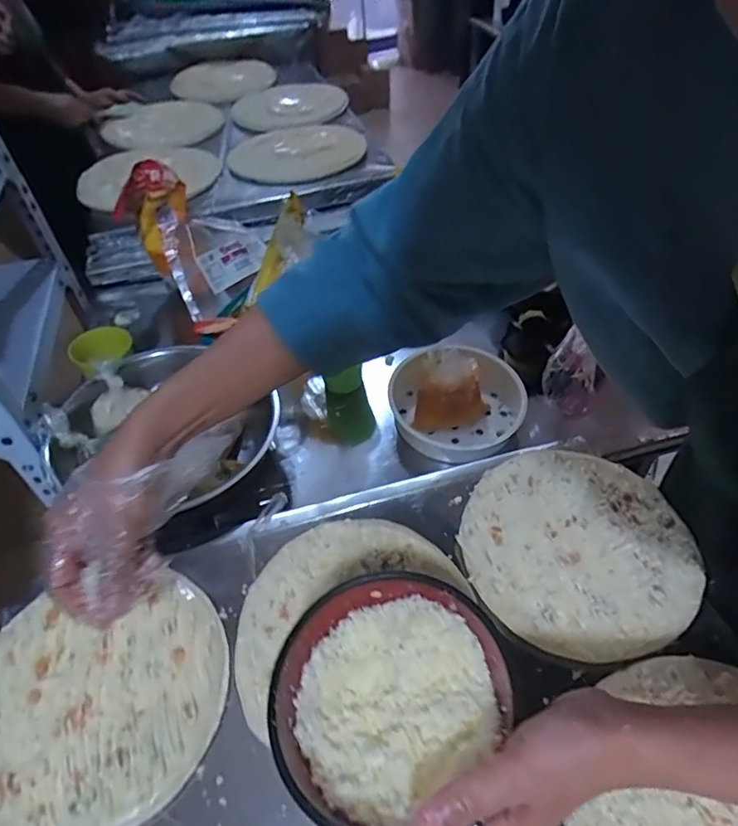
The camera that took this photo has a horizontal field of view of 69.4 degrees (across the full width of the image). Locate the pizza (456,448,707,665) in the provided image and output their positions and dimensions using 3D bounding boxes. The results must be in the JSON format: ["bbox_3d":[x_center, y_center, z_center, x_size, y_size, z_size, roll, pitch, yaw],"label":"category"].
[{"bbox_3d":[0.185,0.114,0.482,0.194,0.020,0.193,-2,47,2],"label":"pizza"}]

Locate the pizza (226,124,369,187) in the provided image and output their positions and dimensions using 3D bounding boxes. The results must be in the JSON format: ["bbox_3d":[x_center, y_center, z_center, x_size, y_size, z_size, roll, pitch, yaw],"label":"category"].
[{"bbox_3d":[-0.145,-0.539,1.101,0.277,0.015,0.259,-21,53,-14],"label":"pizza"}]

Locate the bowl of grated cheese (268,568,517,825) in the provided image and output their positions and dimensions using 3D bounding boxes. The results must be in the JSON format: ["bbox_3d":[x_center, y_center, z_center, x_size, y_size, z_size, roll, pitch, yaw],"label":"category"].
[{"bbox_3d":[0.008,0.171,0.330,0.141,0.055,0.119,-31,51,-26],"label":"bowl of grated cheese"}]

